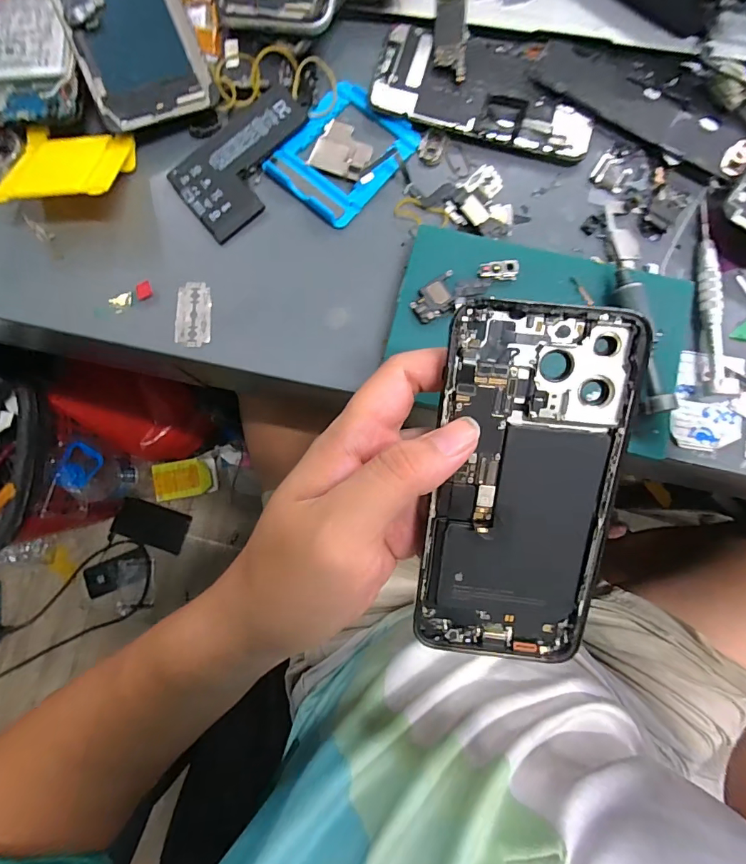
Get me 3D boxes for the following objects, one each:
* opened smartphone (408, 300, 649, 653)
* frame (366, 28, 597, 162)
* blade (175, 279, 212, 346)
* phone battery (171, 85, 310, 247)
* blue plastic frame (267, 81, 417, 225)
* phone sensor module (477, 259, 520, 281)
[{"bbox_3d":[0.064,0.027,0.189,0.076,0.008,0.157,6,103,1],"label":"opened smartphone"},{"bbox_3d":[0.074,-0.227,0.280,0.142,0.017,0.075,17,82,3],"label":"frame"},{"bbox_3d":[-0.114,-0.075,0.273,0.023,0.004,0.042,-4,82,0],"label":"blade"},{"bbox_3d":[-0.081,-0.176,0.280,0.097,0.005,0.060,-43,88,-1],"label":"phone battery"},{"bbox_3d":[-0.019,-0.182,0.279,0.069,0.012,0.084,40,84,5],"label":"blue plastic frame"},{"bbox_3d":[0.074,-0.095,0.253,0.023,0.005,0.010,2,82,1],"label":"phone sensor module"}]

